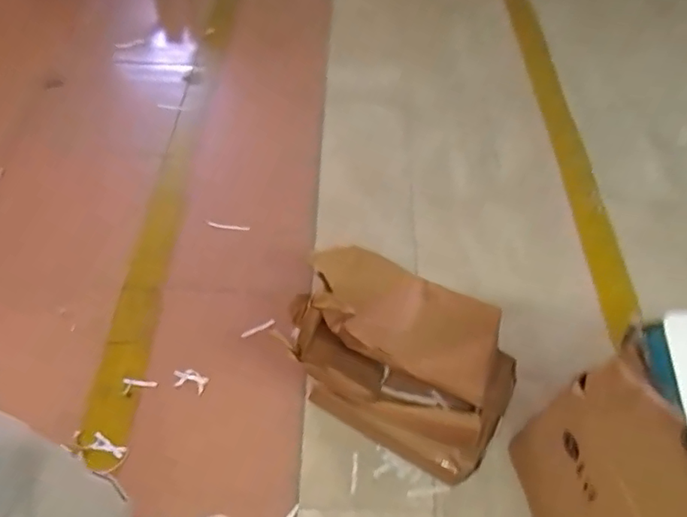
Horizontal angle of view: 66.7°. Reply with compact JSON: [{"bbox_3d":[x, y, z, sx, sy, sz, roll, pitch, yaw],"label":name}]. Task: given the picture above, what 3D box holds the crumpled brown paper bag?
[{"bbox_3d":[0.121,0.220,1.219,0.521,0.252,0.345,27,56,16],"label":"crumpled brown paper bag"}]

